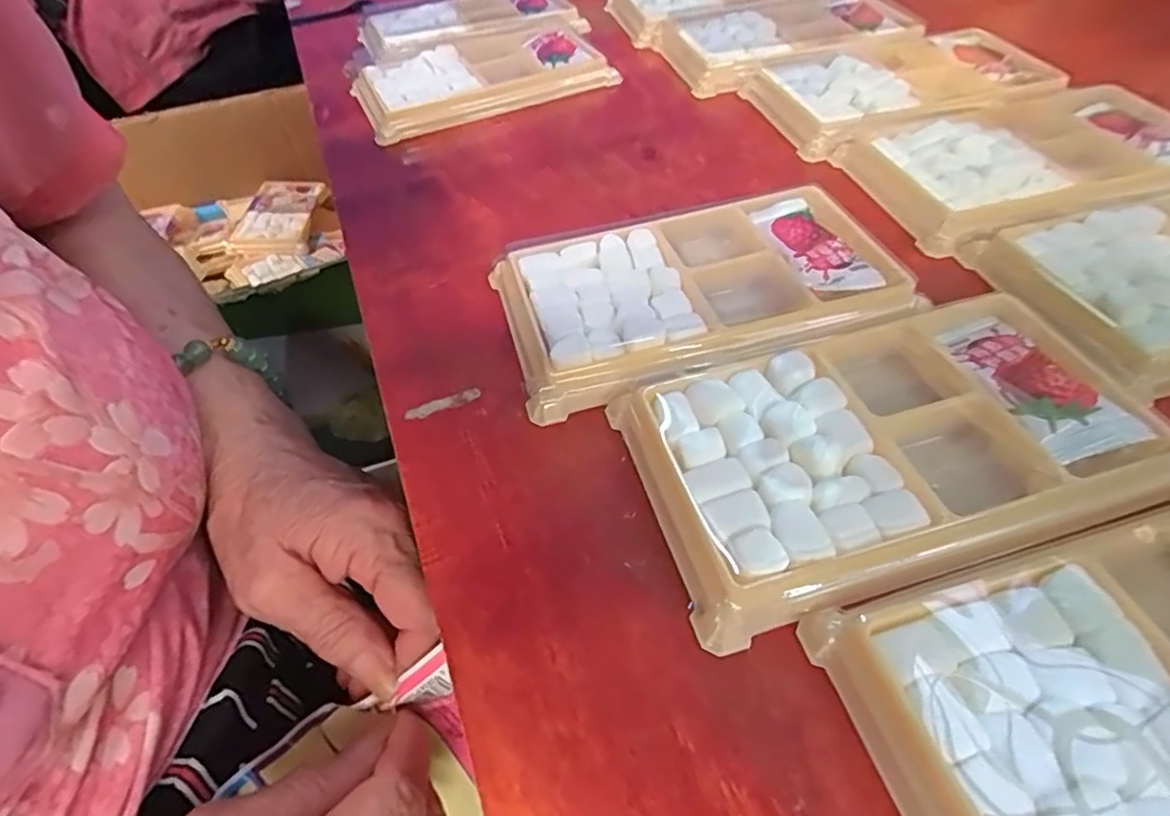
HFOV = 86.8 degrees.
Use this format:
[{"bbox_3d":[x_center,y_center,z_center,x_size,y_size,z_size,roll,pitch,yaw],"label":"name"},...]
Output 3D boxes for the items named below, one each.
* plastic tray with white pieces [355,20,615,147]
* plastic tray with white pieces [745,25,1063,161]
[{"bbox_3d":[-0.062,-0.194,0.354,0.135,0.015,0.090,-21,51,-11],"label":"plastic tray with white pieces"},{"bbox_3d":[0.155,-0.164,0.313,0.130,0.014,0.086,-15,50,-7],"label":"plastic tray with white pieces"}]

